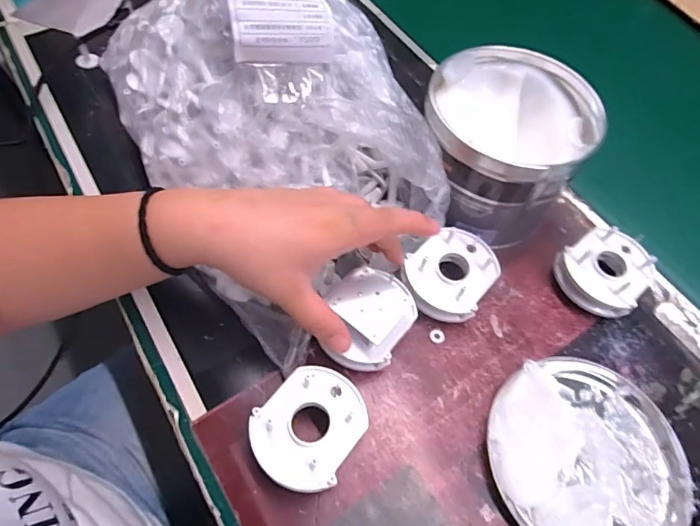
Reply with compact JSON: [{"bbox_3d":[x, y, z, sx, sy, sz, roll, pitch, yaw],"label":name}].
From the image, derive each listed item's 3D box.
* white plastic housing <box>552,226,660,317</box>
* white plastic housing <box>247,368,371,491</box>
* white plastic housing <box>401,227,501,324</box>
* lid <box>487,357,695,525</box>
[{"bbox_3d":[0.200,0.007,0.362,0.062,0.035,0.064,42,66,18],"label":"white plastic housing"},{"bbox_3d":[-0.026,0.104,0.290,0.060,0.028,0.071,30,63,12],"label":"white plastic housing"},{"bbox_3d":[0.075,0.010,0.351,0.061,0.034,0.070,32,63,13],"label":"white plastic housing"},{"bbox_3d":[0.156,0.126,0.297,0.125,0.023,0.126,2,61,-3],"label":"lid"}]

